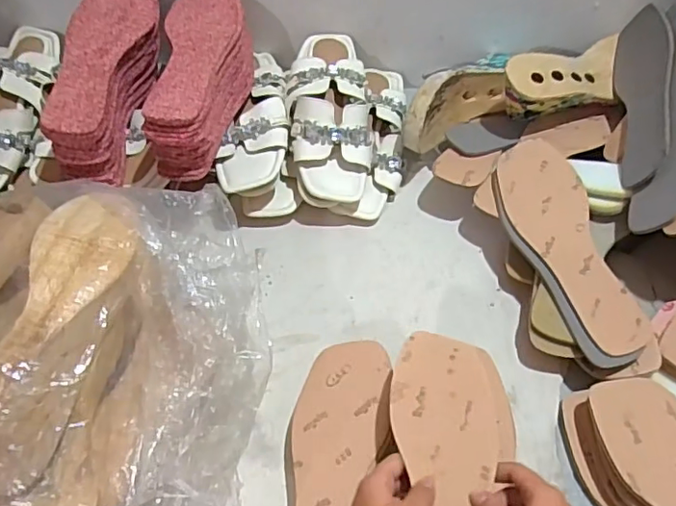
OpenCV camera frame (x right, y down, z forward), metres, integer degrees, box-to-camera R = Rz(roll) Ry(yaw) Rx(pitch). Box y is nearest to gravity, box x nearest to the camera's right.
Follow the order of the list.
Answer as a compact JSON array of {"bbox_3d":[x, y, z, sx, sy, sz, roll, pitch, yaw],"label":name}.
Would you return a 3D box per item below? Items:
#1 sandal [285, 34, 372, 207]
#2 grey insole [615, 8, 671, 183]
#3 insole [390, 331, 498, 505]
[{"bbox_3d":[-0.013,-0.181,0.690,0.098,0.061,0.205,-5,57,1],"label":"sandal"},{"bbox_3d":[0.329,-0.175,0.607,0.013,0.082,0.232,18,59,-9],"label":"grey insole"},{"bbox_3d":[0.085,0.180,0.442,0.084,0.008,0.245,3,59,-1],"label":"insole"}]

